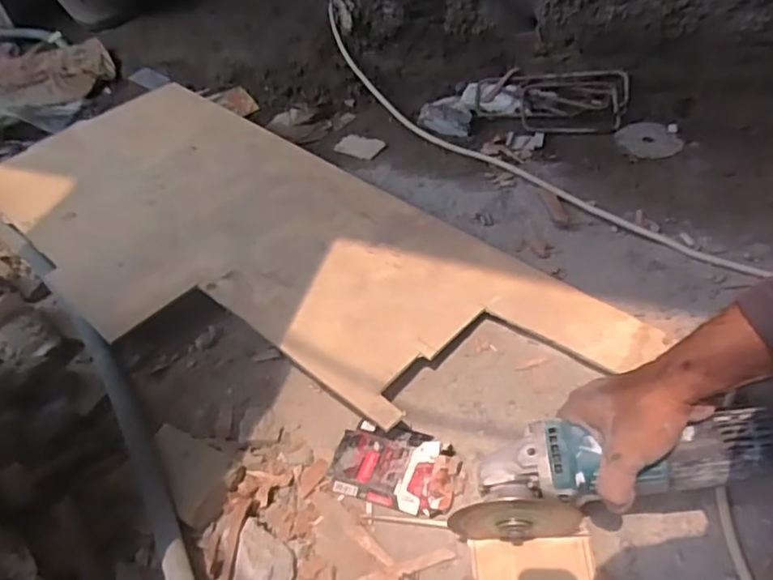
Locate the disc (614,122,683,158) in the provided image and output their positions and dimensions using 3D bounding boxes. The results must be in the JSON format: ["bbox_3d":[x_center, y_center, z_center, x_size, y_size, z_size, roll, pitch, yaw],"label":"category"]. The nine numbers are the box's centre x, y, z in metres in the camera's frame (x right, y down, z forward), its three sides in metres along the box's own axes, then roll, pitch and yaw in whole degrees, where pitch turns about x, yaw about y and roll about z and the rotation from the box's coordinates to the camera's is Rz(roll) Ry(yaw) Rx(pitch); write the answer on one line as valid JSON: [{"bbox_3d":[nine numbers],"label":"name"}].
[{"bbox_3d":[0.396,-0.230,0.942,0.088,0.004,0.088,-7,44,7],"label":"disc"}]

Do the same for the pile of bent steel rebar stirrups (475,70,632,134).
[{"bbox_3d":[0.266,-0.314,1.030,0.252,0.043,0.135,6,47,19],"label":"pile of bent steel rebar stirrups"}]

